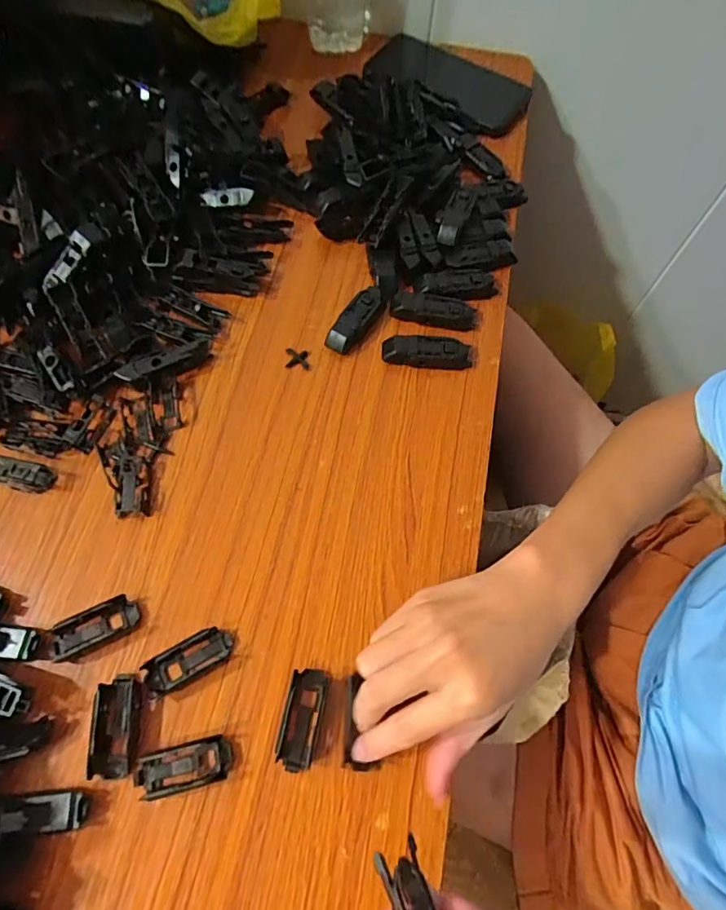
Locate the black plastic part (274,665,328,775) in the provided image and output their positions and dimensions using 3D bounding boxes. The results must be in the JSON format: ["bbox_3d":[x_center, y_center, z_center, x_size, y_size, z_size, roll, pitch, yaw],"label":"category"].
[{"bbox_3d":[-0.034,0.147,0.277,0.021,0.009,0.051,12,65,3],"label":"black plastic part"}]

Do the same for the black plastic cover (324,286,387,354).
[{"bbox_3d":[-0.004,-0.103,0.387,0.022,0.016,0.061,33,68,11],"label":"black plastic cover"}]

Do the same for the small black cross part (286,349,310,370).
[{"bbox_3d":[-0.050,-0.074,0.378,0.018,0.004,0.018,3,65,-2],"label":"small black cross part"}]

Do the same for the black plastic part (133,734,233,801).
[{"bbox_3d":[-0.096,0.167,0.264,0.050,0.012,0.021,-13,67,-9],"label":"black plastic part"}]

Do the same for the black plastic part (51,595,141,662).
[{"bbox_3d":[-0.158,0.103,0.291,0.050,0.012,0.022,-23,69,-13],"label":"black plastic part"}]

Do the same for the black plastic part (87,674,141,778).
[{"bbox_3d":[-0.136,0.148,0.272,0.021,0.011,0.049,-3,66,-4],"label":"black plastic part"}]

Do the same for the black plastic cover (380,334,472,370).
[{"bbox_3d":[0.048,-0.078,0.375,0.066,0.015,0.021,4,65,-1],"label":"black plastic cover"}]

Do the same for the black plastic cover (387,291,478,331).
[{"bbox_3d":[0.055,-0.113,0.389,0.067,0.012,0.024,10,65,1],"label":"black plastic cover"}]

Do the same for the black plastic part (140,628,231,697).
[{"bbox_3d":[-0.101,0.119,0.288,0.051,0.007,0.020,-25,69,-13],"label":"black plastic part"}]

